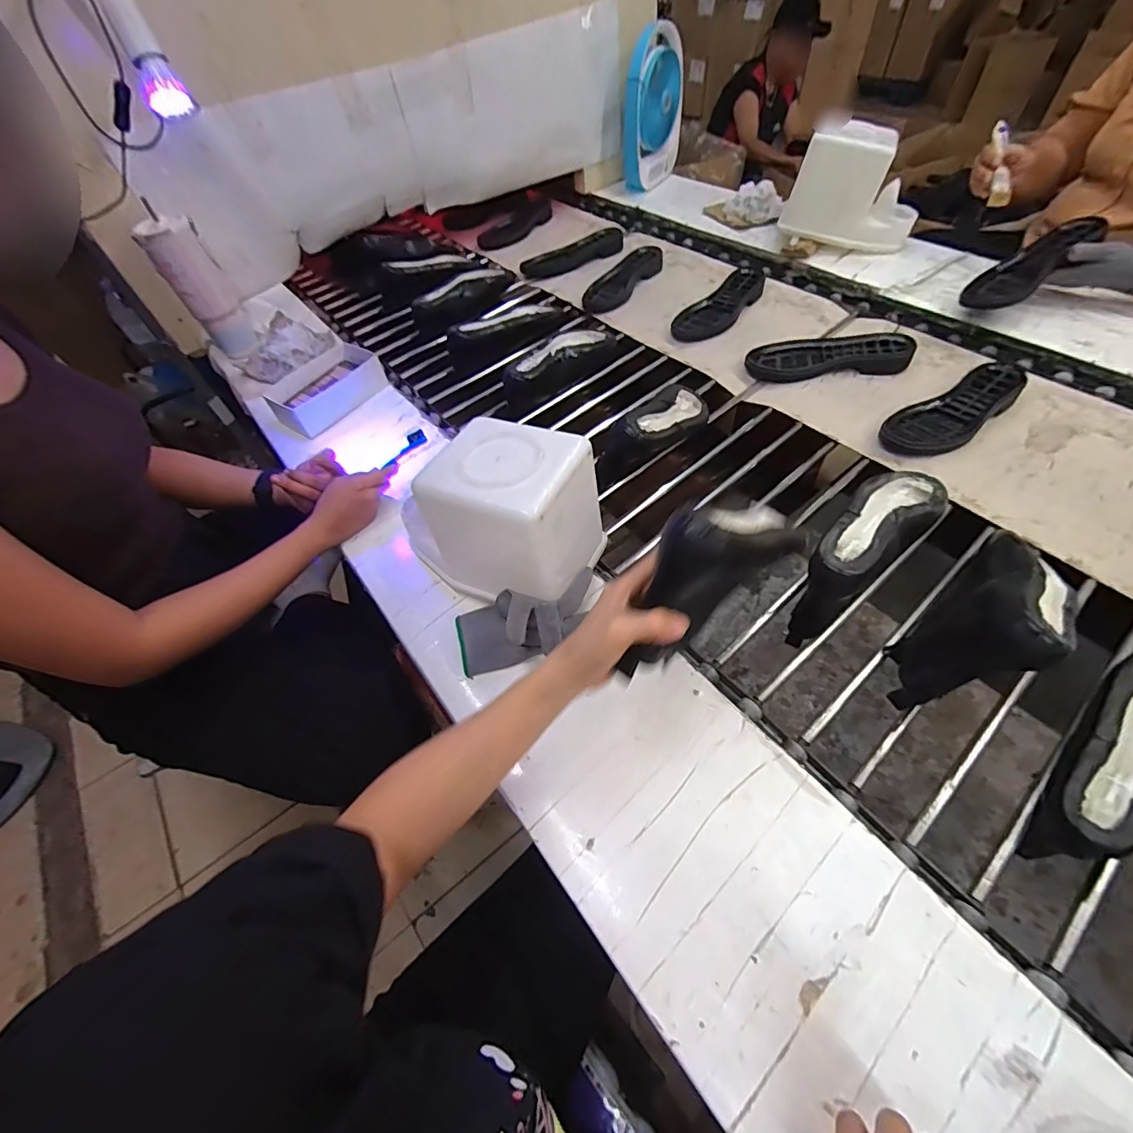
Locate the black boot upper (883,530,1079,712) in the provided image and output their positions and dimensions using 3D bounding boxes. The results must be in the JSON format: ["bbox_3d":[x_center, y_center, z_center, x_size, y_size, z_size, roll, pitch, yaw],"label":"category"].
[{"bbox_3d":[0.427,0.048,0.489,0.237,0.111,0.093,-36,58,-18],"label":"black boot upper"}]

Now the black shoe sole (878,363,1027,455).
[{"bbox_3d":[0.581,-0.232,0.731,0.240,0.040,0.092,-25,56,-12],"label":"black shoe sole"}]

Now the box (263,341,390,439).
[{"bbox_3d":[-0.417,-0.311,0.864,0.120,0.058,0.185,31,63,25],"label":"box"}]

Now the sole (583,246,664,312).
[{"bbox_3d":[0.125,-0.629,1.072,0.087,0.030,0.273,26,61,23],"label":"sole"}]

